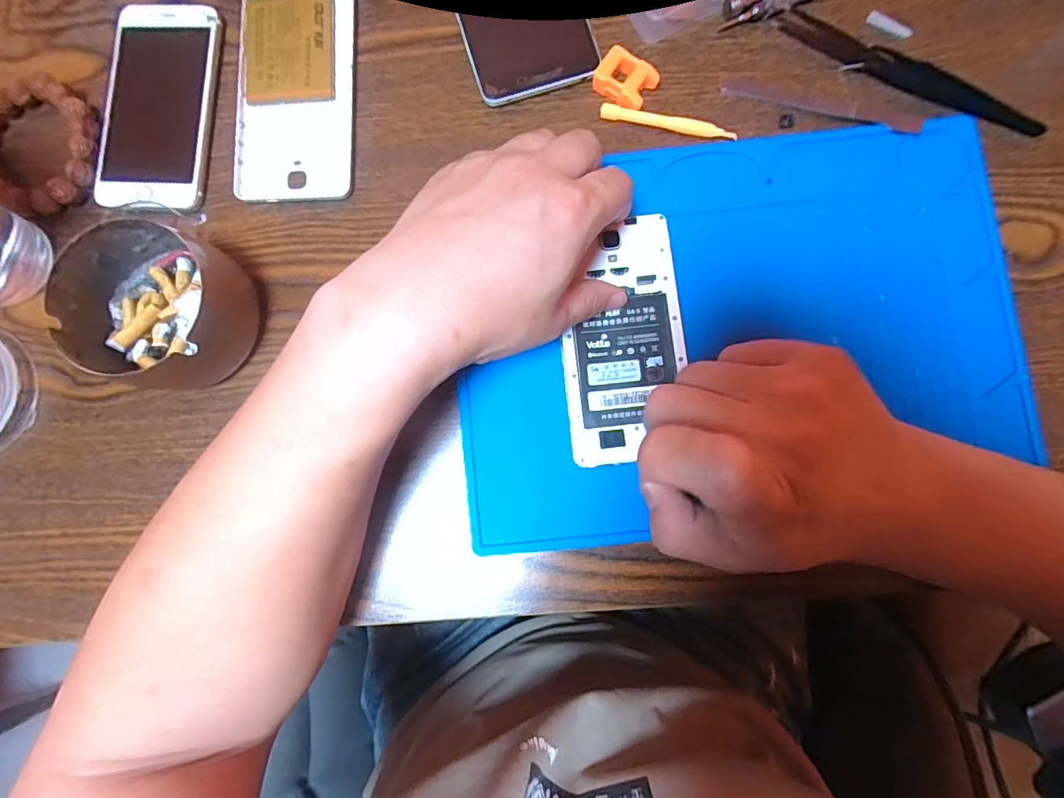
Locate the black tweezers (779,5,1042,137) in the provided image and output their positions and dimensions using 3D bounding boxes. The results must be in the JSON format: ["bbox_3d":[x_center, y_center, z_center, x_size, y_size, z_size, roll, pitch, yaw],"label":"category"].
[{"bbox_3d":[0.228,-0.199,0.293,0.164,0.008,0.023,30,86,4],"label":"black tweezers"}]

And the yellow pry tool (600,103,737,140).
[{"bbox_3d":[0.083,-0.169,0.295,0.082,0.007,0.008,12,85,3],"label":"yellow pry tool"}]

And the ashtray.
[{"bbox_3d":[-0.204,-0.049,0.270,0.087,0.048,0.085,0,84,2],"label":"ashtray"}]

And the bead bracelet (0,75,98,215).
[{"bbox_3d":[-0.307,-0.156,0.297,0.078,0.020,0.084,0,84,2],"label":"bead bracelet"}]

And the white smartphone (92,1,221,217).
[{"bbox_3d":[-0.235,-0.183,0.301,0.066,0.009,0.131,3,84,2],"label":"white smartphone"}]

